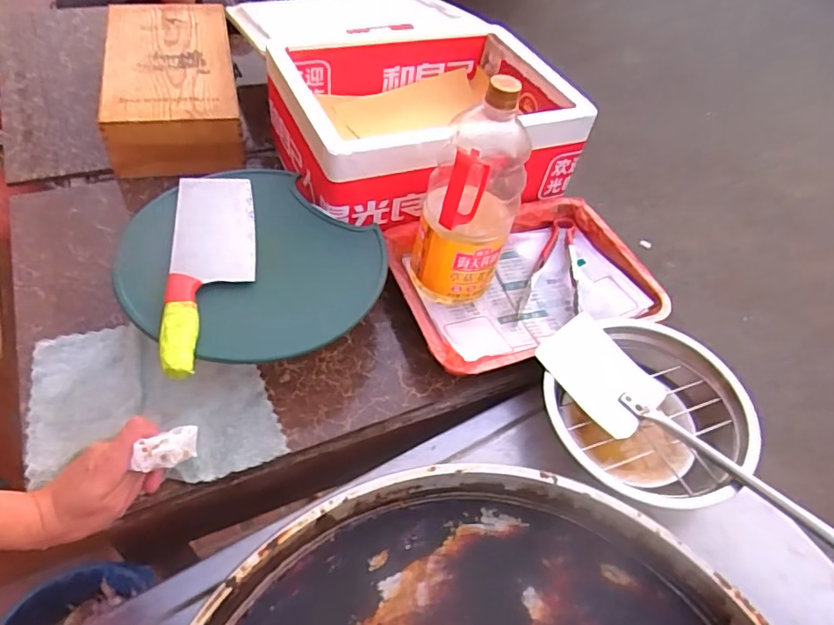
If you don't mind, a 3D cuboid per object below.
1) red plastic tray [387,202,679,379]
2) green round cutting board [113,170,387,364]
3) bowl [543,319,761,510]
[{"bbox_3d":[0.138,-0.064,0.781,0.355,0.063,0.315,-13,55,-19],"label":"red plastic tray"},{"bbox_3d":[-0.194,-0.060,0.629,0.293,0.029,0.264,33,54,17],"label":"green round cutting board"},{"bbox_3d":[0.265,0.124,0.635,0.209,0.098,0.213,4,51,-5],"label":"bowl"}]

